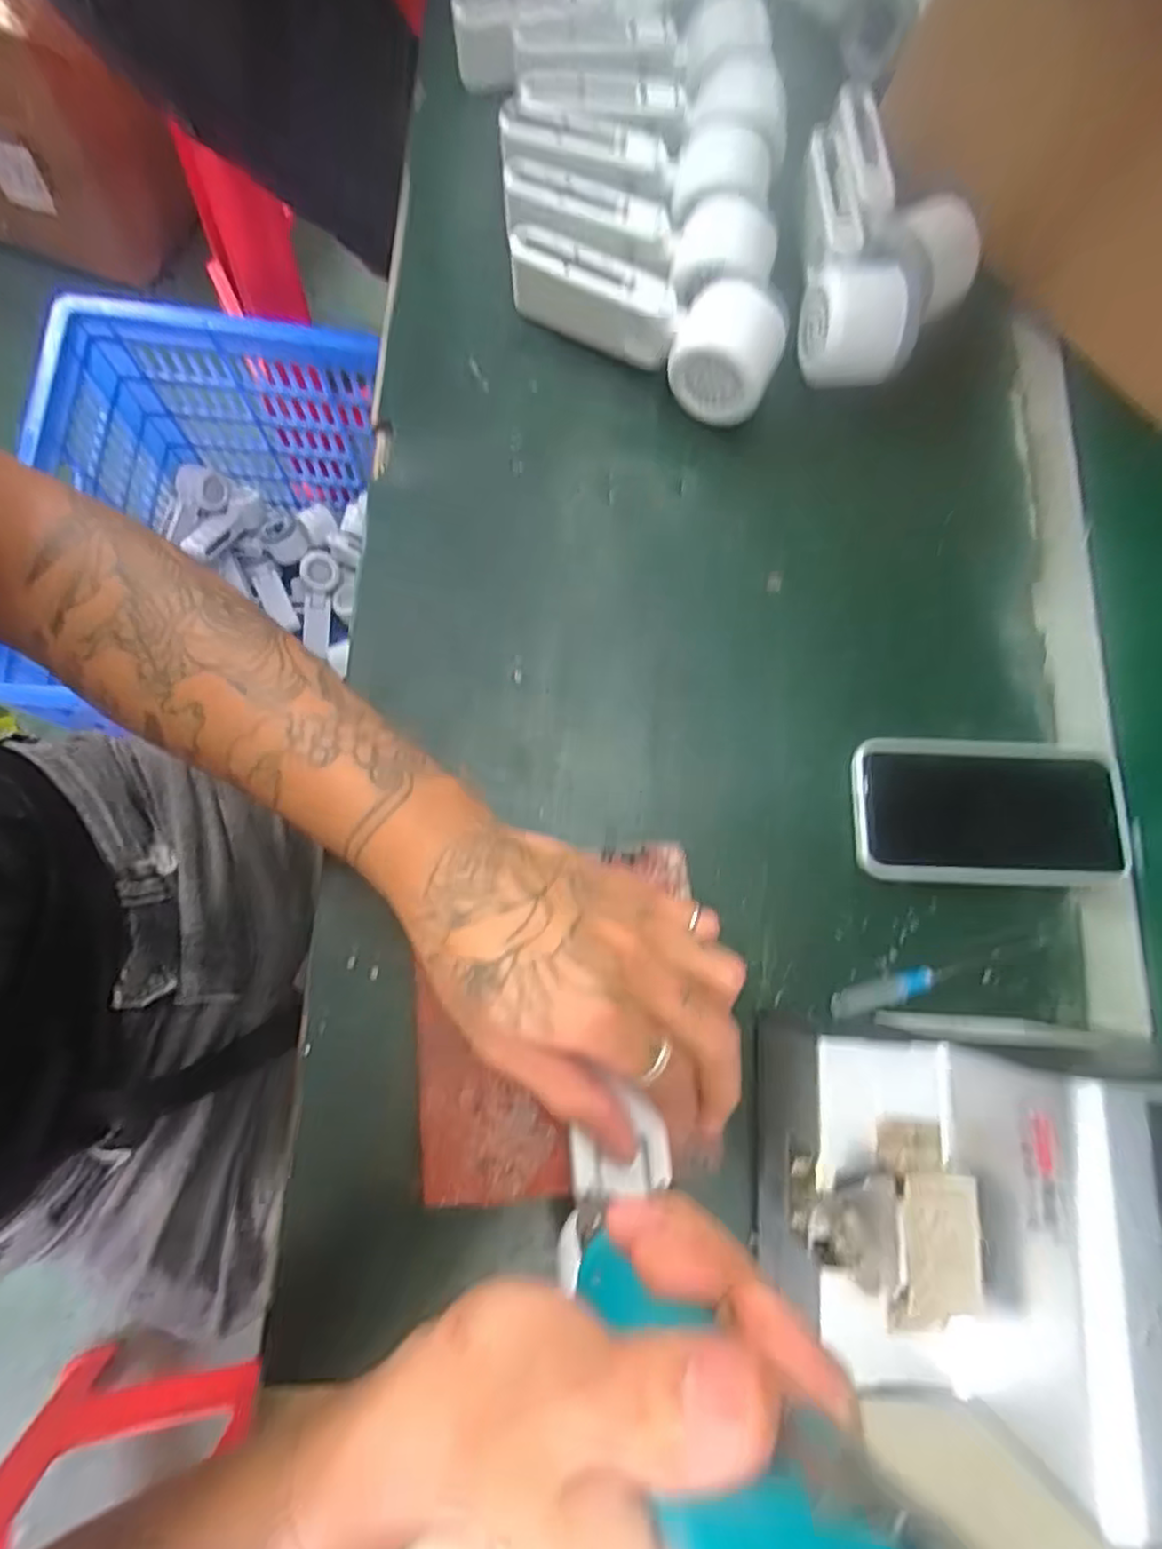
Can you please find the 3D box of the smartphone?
[{"bbox_3d":[0.221,0.020,0.374,0.141,0.013,0.077,2,78,-1],"label":"smartphone"}]

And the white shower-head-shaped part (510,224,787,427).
[{"bbox_3d":[0.033,-0.262,0.397,0.167,0.048,0.067,19,79,2],"label":"white shower-head-shaped part"}]

